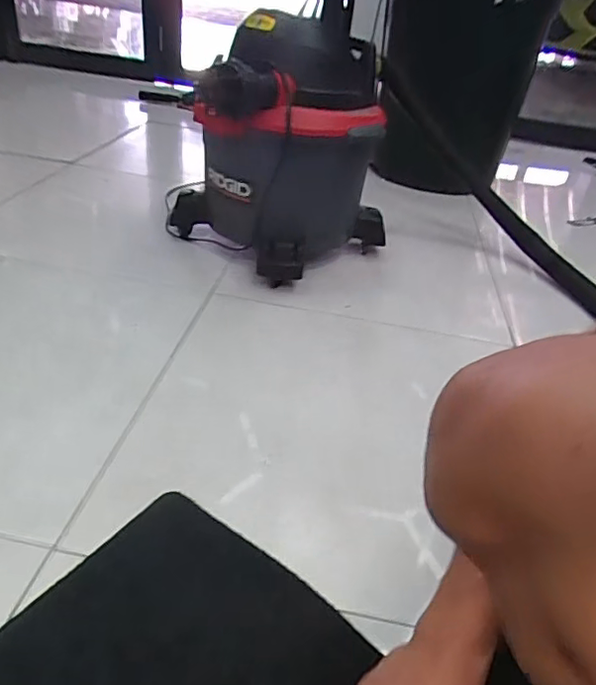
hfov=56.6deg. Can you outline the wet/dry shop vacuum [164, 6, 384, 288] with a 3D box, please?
[{"bbox_3d":[-0.036,-0.397,1.169,0.416,0.394,0.372,-22,43,-37],"label":"wet/dry shop vacuum"}]

